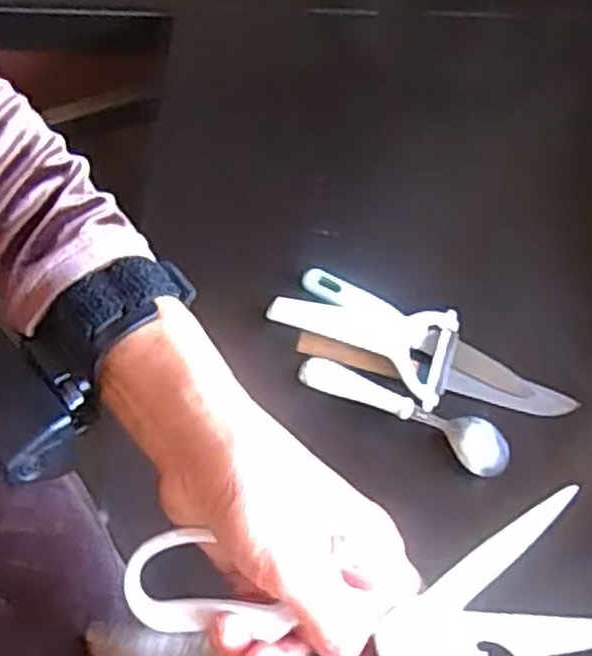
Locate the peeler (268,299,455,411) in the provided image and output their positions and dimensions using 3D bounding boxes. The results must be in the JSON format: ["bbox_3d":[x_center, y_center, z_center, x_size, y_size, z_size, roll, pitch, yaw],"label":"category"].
[{"bbox_3d":[0.049,-0.001,0.569,0.133,0.009,0.069,22,66,11],"label":"peeler"}]

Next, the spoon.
[{"bbox_3d":[0.072,0.058,0.543,0.151,0.016,0.033,22,66,11],"label":"spoon"}]

